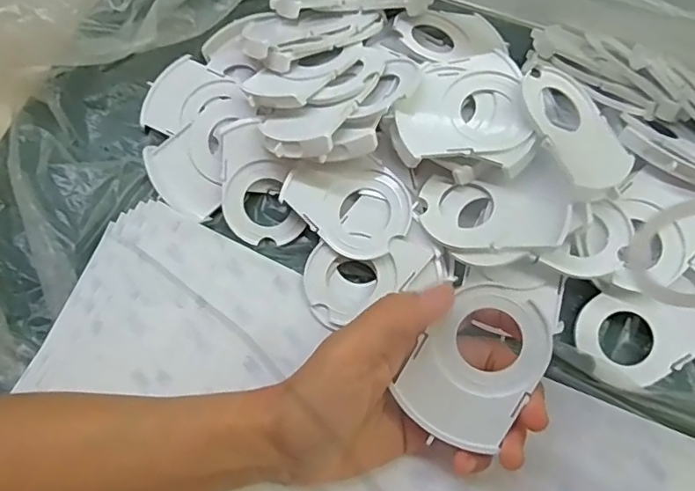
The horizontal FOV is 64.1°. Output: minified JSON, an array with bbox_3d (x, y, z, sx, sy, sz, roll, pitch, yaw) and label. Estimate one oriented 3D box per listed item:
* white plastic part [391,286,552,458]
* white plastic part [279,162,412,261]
[{"bbox_3d":[0.060,0.055,0.258,0.051,0.004,0.075,31,99,10],"label":"white plastic part"},{"bbox_3d":[0.000,-0.026,0.322,0.073,0.004,0.051,41,86,14],"label":"white plastic part"}]

